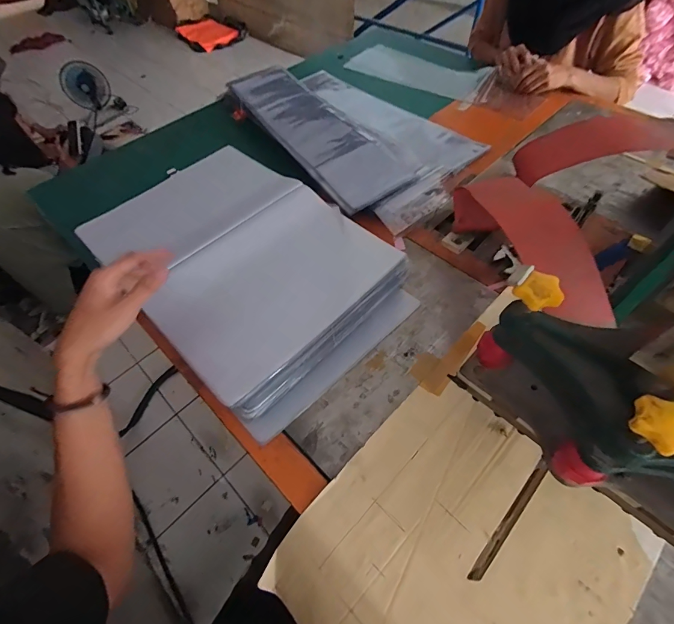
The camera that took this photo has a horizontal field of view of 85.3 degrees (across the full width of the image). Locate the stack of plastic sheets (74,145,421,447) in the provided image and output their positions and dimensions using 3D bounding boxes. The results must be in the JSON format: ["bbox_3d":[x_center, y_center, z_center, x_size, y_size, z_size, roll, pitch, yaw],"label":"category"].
[{"bbox_3d":[-0.157,-0.086,0.591,0.490,0.120,0.311,37,63,23],"label":"stack of plastic sheets"}]

